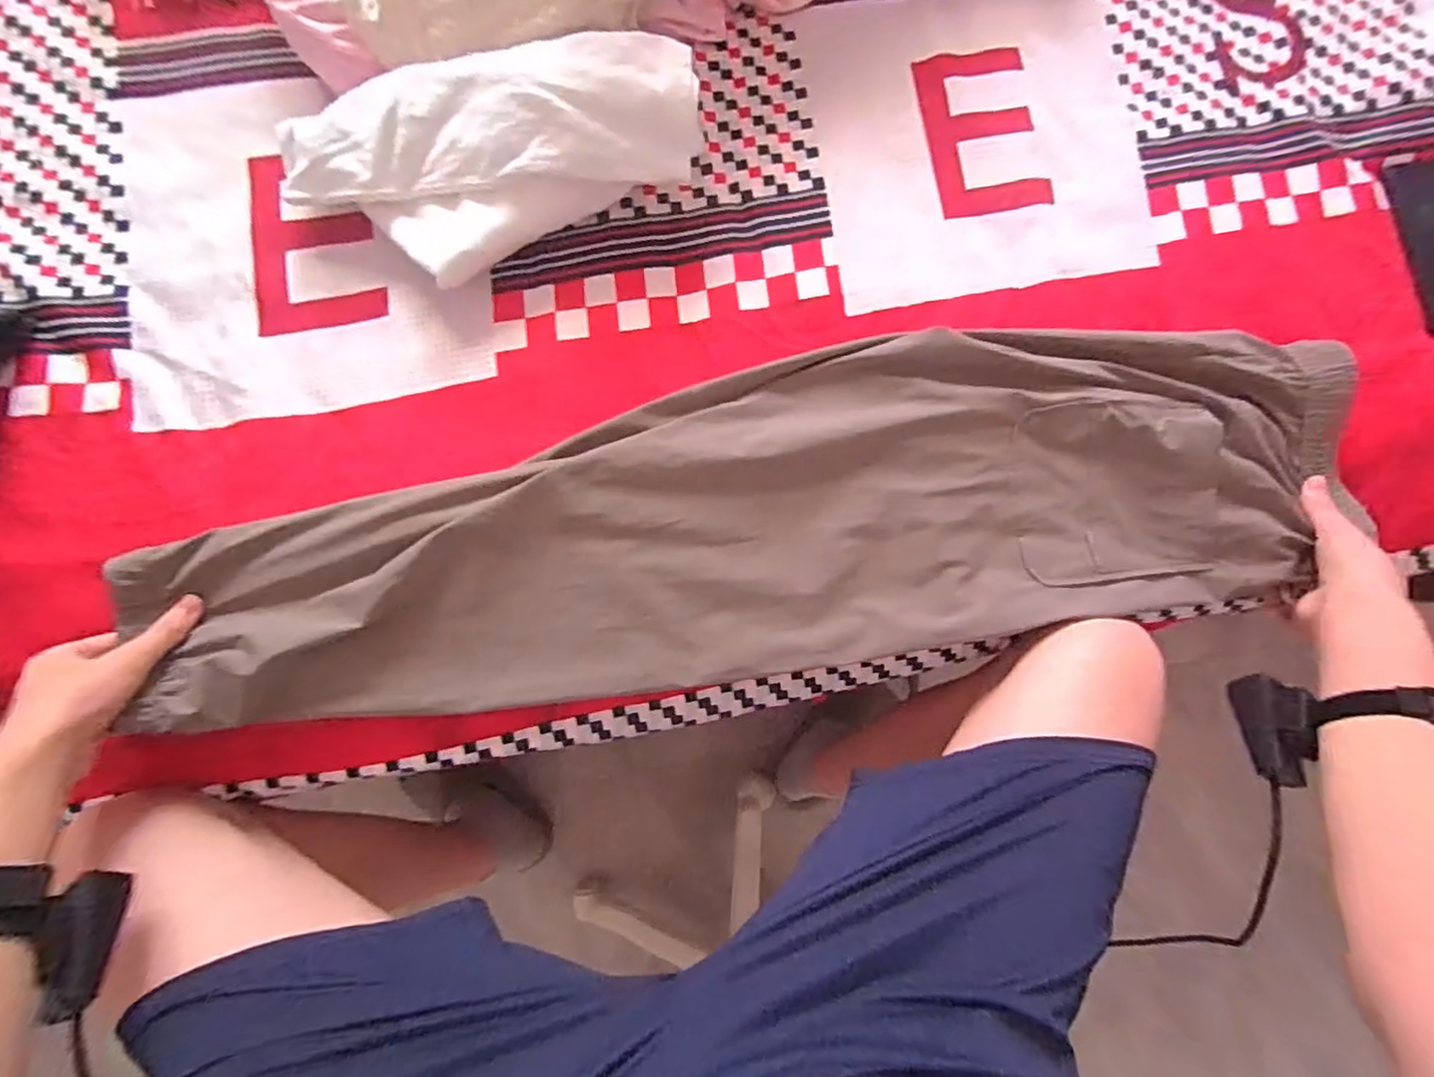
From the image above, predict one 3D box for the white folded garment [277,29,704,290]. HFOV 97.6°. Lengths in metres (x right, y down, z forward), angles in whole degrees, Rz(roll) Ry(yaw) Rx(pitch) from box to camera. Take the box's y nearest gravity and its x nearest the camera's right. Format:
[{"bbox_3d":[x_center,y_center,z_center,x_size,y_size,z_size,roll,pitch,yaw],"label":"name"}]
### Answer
[{"bbox_3d":[-0.175,-0.310,0.504,0.327,0.087,0.155,-24,86,-2],"label":"white folded garment"}]

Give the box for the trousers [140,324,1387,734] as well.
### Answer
[{"bbox_3d":[0.044,-0.012,0.514,0.911,0.071,0.246,-11,87,-3],"label":"trousers"}]

